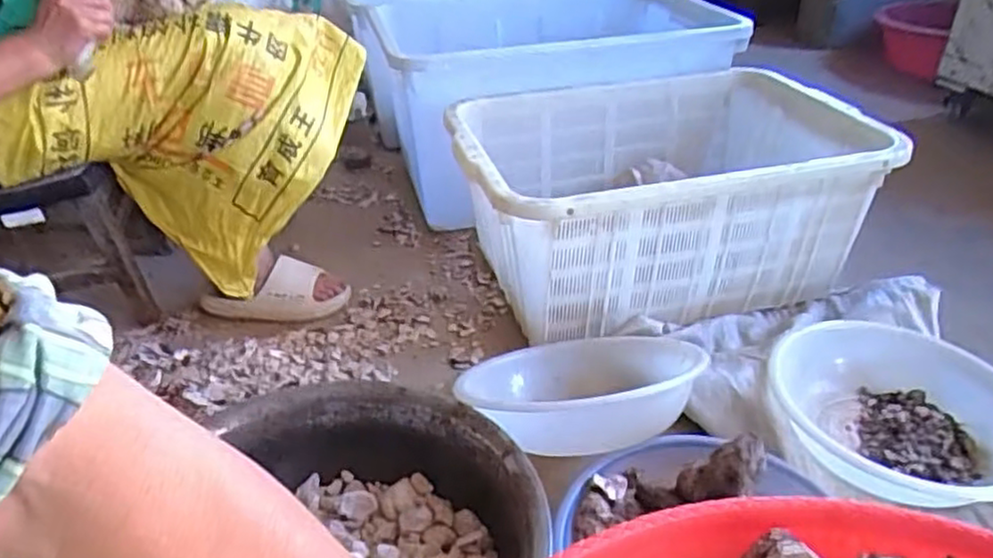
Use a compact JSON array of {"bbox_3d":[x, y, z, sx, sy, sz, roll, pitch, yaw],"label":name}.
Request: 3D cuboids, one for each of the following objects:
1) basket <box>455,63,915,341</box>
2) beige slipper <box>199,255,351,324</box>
[{"bbox_3d":[0.276,-0.144,1.194,0.667,0.250,0.431,-9,34,-10],"label":"basket"},{"bbox_3d":[-0.379,0.025,1.220,0.239,0.071,0.112,0,33,3],"label":"beige slipper"}]

